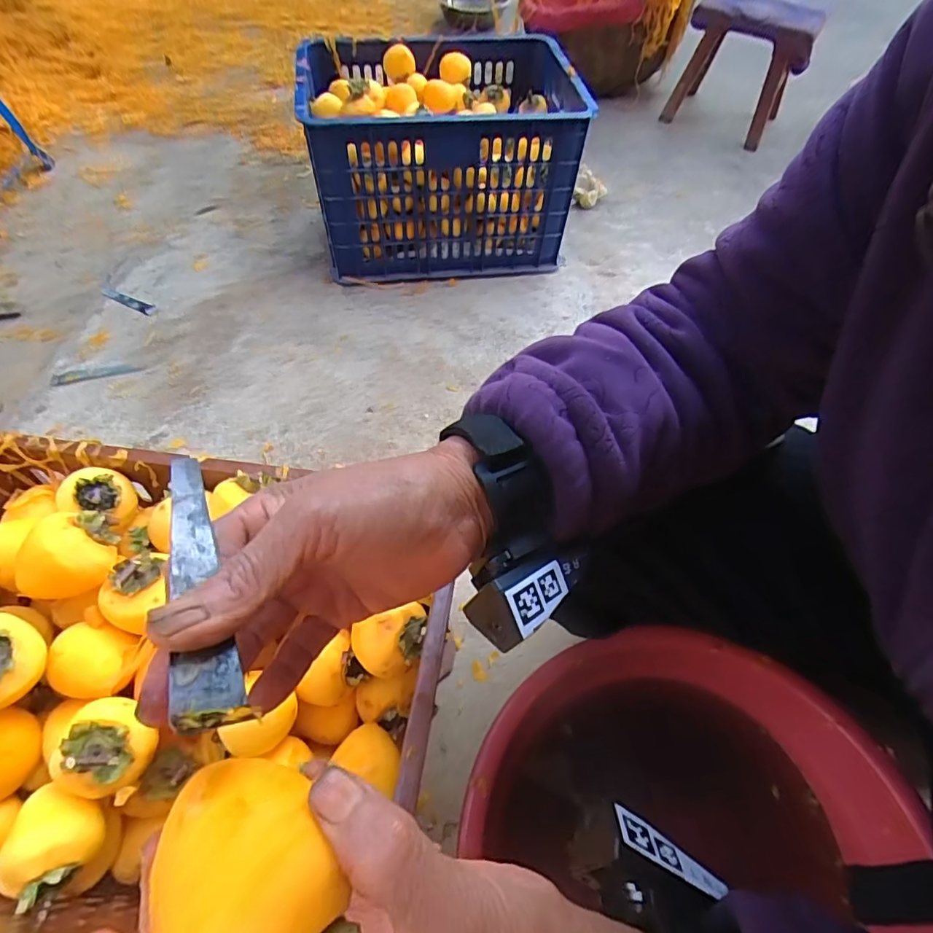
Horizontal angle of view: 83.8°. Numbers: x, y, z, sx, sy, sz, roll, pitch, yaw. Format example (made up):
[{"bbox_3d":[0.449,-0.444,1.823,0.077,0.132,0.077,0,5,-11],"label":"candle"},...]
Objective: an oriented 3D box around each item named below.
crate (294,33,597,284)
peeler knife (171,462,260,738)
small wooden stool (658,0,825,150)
[{"bbox_3d":[-0.051,-0.655,1.103,0.499,0.319,0.409,-5,62,-6],"label":"crate"},{"bbox_3d":[-0.099,0.040,0.195,0.019,0.011,0.113,-17,54,-11],"label":"peeler knife"},{"bbox_3d":[0.736,-1.082,1.395,0.299,0.315,0.204,33,65,14],"label":"small wooden stool"}]

